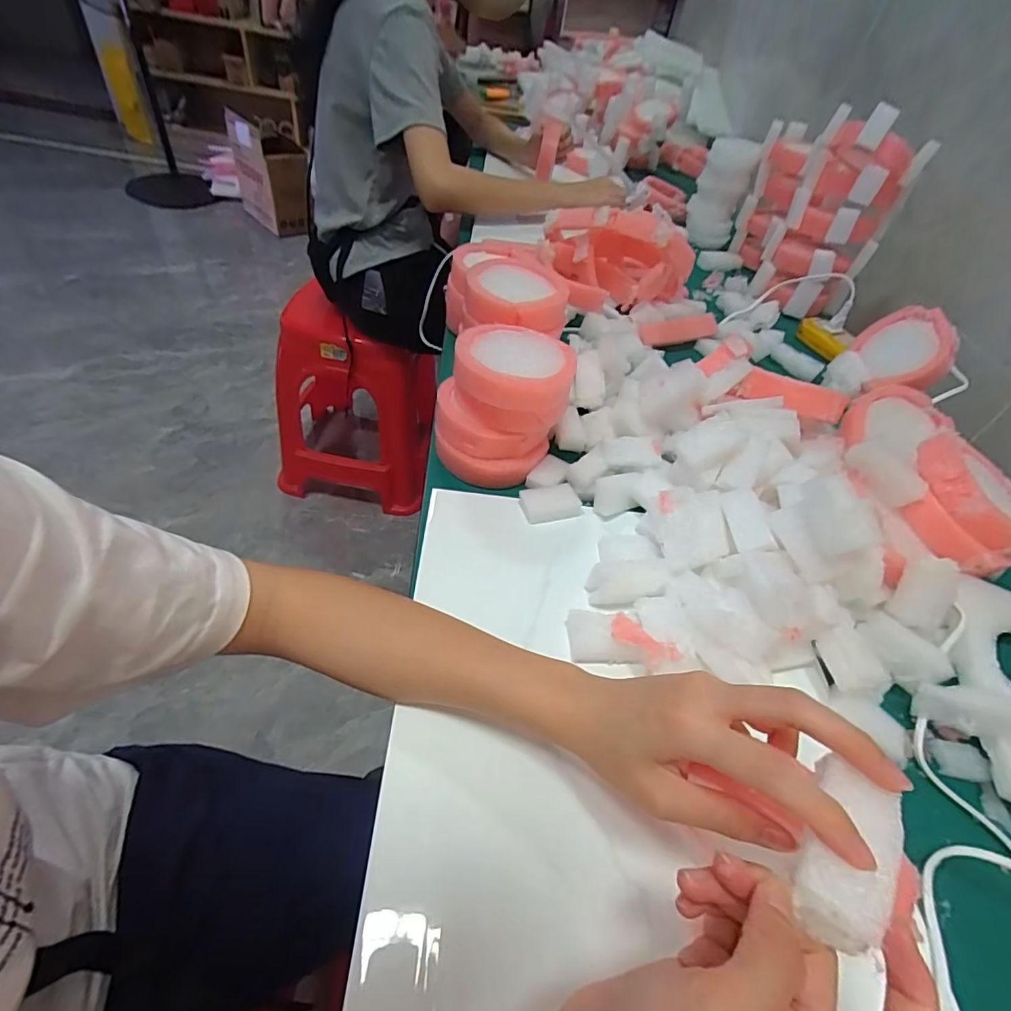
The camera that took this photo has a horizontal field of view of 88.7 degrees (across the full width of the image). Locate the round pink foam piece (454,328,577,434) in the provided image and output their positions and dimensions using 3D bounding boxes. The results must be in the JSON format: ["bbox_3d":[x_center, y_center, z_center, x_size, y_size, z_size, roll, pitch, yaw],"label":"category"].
[{"bbox_3d":[0.009,-0.111,0.436,0.093,0.063,0.097,2,49,-3],"label":"round pink foam piece"}]

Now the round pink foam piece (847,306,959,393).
[{"bbox_3d":[0.458,-0.182,0.600,0.095,0.020,0.107,-21,54,31],"label":"round pink foam piece"}]

